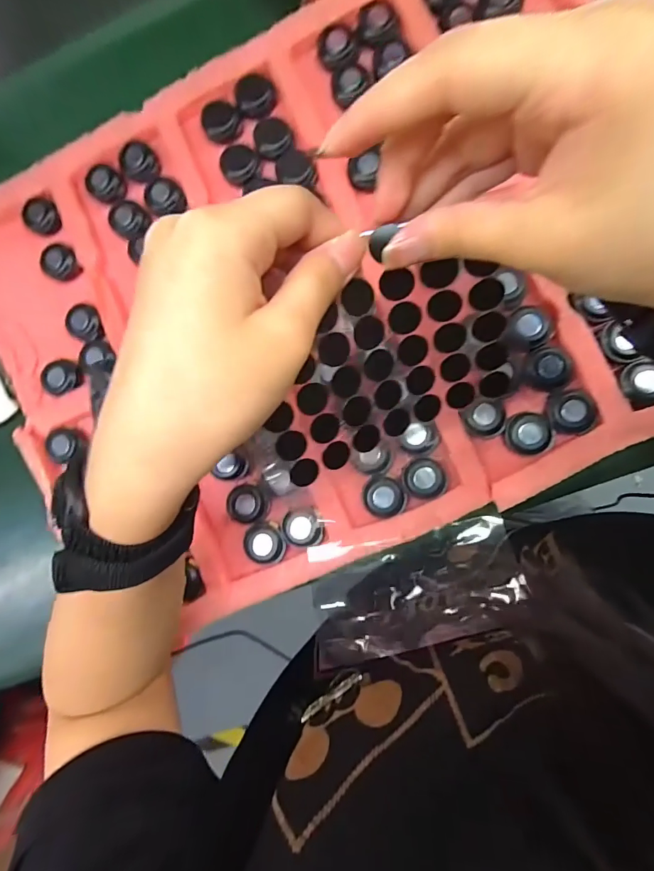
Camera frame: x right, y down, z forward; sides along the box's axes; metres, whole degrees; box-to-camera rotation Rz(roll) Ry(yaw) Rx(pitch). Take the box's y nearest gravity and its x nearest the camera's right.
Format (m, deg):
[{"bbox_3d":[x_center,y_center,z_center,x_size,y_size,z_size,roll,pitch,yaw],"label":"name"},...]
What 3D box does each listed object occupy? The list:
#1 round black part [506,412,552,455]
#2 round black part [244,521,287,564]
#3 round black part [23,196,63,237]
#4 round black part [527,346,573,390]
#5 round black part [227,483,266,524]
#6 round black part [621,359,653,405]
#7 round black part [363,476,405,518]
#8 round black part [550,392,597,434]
[{"bbox_3d":[0.133,-0.002,0.275,0.027,0.005,0.027,0,89,7],"label":"round black part"},{"bbox_3d":[-0.044,0.077,0.298,0.029,0.007,0.027,0,89,7],"label":"round black part"},{"bbox_3d":[-0.228,-0.175,0.334,0.032,0.008,0.026,12,91,7],"label":"round black part"},{"bbox_3d":[0.147,-0.045,0.273,0.028,0.004,0.028,0,89,7],"label":"round black part"},{"bbox_3d":[-0.058,0.049,0.300,0.028,0.006,0.027,0,89,7],"label":"round black part"},{"bbox_3d":[0.201,-0.033,0.264,0.023,0.009,0.027,-21,87,6],"label":"round black part"},{"bbox_3d":[0.039,0.042,0.284,0.027,0.004,0.027,-4,89,7],"label":"round black part"},{"bbox_3d":[0.160,-0.015,0.270,0.027,0.006,0.027,0,89,7],"label":"round black part"}]

